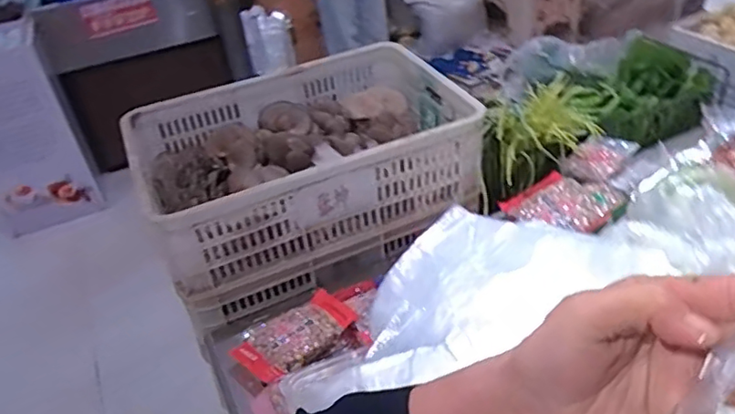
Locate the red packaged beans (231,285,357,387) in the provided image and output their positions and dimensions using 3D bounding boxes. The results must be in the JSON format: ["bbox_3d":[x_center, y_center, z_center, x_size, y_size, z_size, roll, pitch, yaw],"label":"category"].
[{"bbox_3d":[-0.105,0.201,0.933,0.188,0.032,0.108,-34,45,-31],"label":"red packaged beans"}]

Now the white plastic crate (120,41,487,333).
[{"bbox_3d":[-0.114,-0.078,1.172,0.590,0.248,0.390,-20,39,-16],"label":"white plastic crate"}]

